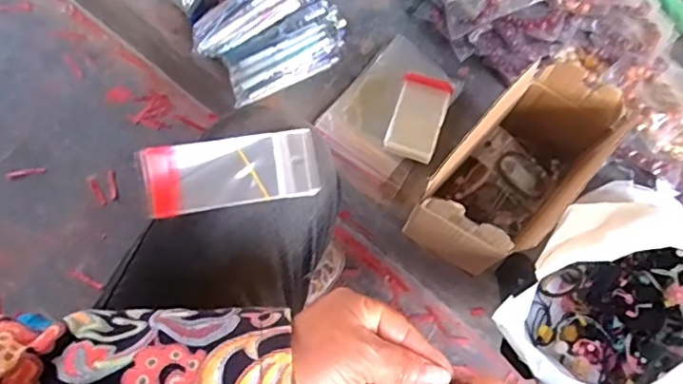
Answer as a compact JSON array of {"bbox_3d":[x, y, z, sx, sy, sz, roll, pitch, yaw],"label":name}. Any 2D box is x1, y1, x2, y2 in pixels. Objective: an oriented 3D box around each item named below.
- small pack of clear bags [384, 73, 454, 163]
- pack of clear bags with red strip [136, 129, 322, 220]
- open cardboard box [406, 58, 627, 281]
[{"bbox_3d":[0.102,-0.100,0.740,0.065,0.011,0.119,19,71,5],"label":"small pack of clear bags"},{"bbox_3d":[-0.081,-0.015,0.414,0.124,0.014,0.051,-9,87,-10],"label":"pack of clear bags with red strip"},{"bbox_3d":[0.187,-0.020,0.611,0.112,0.144,0.209,39,74,12],"label":"open cardboard box"}]

